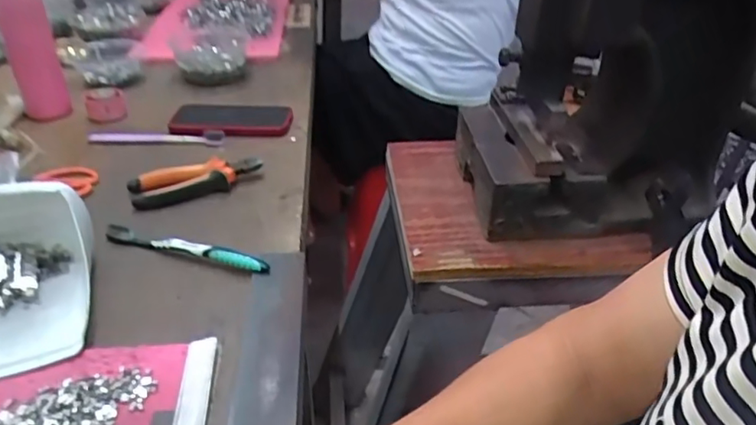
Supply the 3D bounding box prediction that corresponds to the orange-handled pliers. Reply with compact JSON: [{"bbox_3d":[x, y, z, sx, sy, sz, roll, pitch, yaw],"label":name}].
[{"bbox_3d":[-0.214,-0.040,0.682,0.150,0.025,0.045,-16,37,-22],"label":"orange-handled pliers"}]

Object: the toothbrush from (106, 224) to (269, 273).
[{"bbox_3d":[-0.196,0.033,0.577,0.184,0.020,0.015,12,37,14],"label":"toothbrush"}]

